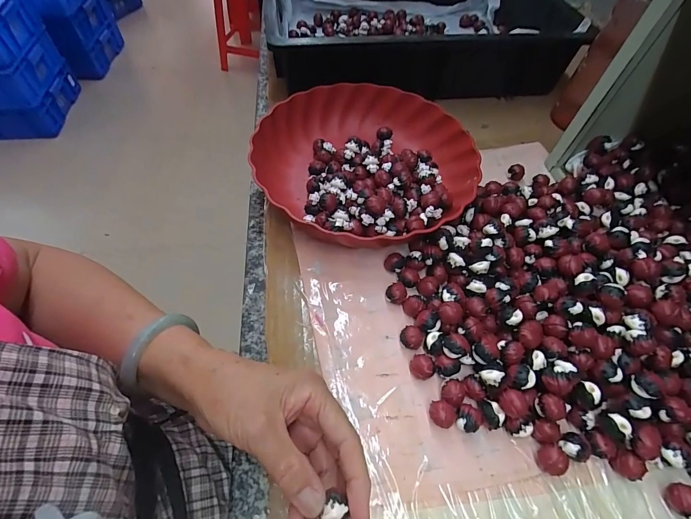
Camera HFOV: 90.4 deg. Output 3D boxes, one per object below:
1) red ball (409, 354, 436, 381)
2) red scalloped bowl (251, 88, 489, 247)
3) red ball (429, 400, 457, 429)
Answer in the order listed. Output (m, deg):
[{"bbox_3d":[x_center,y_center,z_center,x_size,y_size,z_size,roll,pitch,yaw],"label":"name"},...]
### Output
[{"bbox_3d":[0.063,0.089,0.283,0.019,0.018,0.017,19,58,10],"label":"red ball"},{"bbox_3d":[0.024,-0.114,0.393,0.233,0.046,0.241,-31,64,-20],"label":"red scalloped bowl"},{"bbox_3d":[0.073,0.119,0.264,0.018,0.018,0.019,1,57,-2],"label":"red ball"}]

